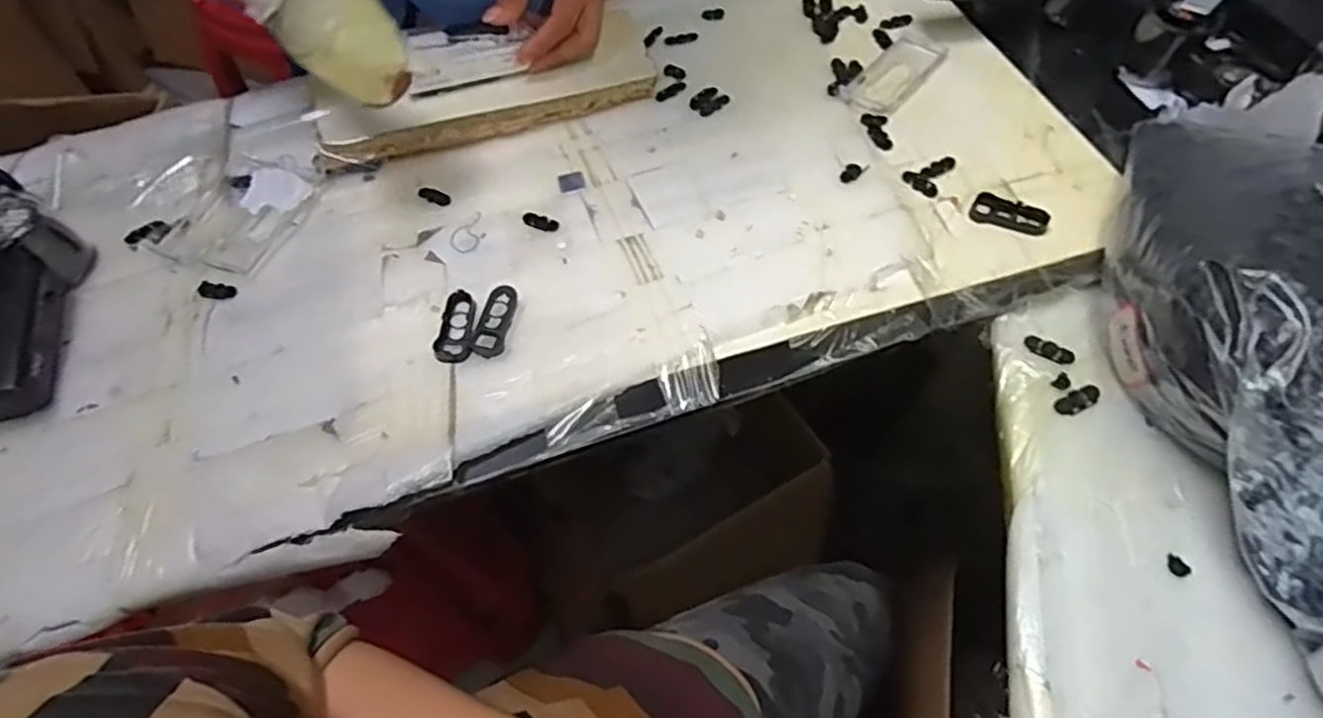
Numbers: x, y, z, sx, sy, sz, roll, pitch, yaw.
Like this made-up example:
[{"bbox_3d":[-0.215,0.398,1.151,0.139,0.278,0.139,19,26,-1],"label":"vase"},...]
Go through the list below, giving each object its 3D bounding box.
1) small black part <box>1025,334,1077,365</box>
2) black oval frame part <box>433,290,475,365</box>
[{"bbox_3d":[0.243,-0.006,0.448,0.029,0.004,0.013,26,61,21],"label":"small black part"},{"bbox_3d":[-0.135,-0.022,0.472,0.022,0.008,0.052,-1,55,4],"label":"black oval frame part"}]

